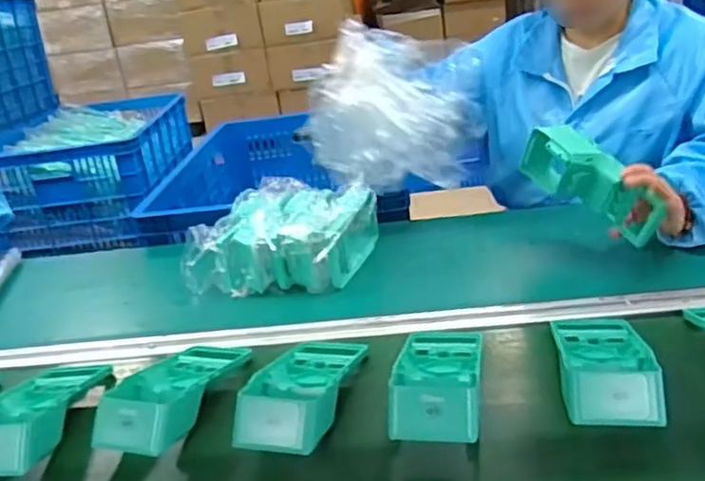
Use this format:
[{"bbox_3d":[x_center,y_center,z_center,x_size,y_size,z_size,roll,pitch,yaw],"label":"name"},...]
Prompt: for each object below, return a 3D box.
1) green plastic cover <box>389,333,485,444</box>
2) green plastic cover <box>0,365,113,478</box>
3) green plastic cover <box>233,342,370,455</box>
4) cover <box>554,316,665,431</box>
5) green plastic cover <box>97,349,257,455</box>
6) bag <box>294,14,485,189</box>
[{"bbox_3d":[0.086,0.135,0.651,0.088,0.044,0.177,-4,12,9],"label":"green plastic cover"},{"bbox_3d":[-0.332,0.172,0.680,0.098,0.055,0.190,-5,25,7],"label":"green plastic cover"},{"bbox_3d":[-0.050,0.149,0.661,0.104,0.040,0.185,-3,12,11],"label":"green plastic cover"},{"bbox_3d":[0.243,0.111,0.645,0.086,0.047,0.191,-2,25,13],"label":"cover"},{"bbox_3d":[-0.185,0.148,0.685,0.091,0.053,0.195,1,26,18],"label":"green plastic cover"},{"bbox_3d":[0.062,-0.196,1.009,0.209,0.223,0.188,-15,26,-16],"label":"bag"}]

